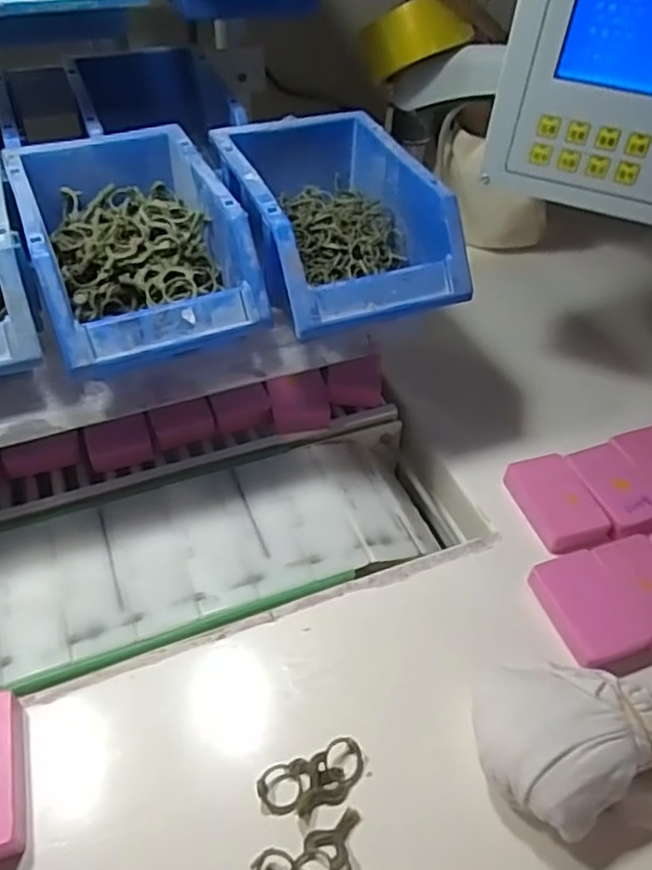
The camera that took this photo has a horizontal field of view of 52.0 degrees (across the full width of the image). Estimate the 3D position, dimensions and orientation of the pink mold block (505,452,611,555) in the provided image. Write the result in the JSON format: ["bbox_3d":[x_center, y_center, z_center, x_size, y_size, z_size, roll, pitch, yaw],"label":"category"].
[{"bbox_3d":[0.165,0.050,0.478,0.049,0.020,0.073,-12,47,-14],"label":"pink mold block"}]

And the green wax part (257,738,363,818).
[{"bbox_3d":[-0.006,0.179,0.348,0.056,0.006,0.028,-14,47,-16],"label":"green wax part"}]

